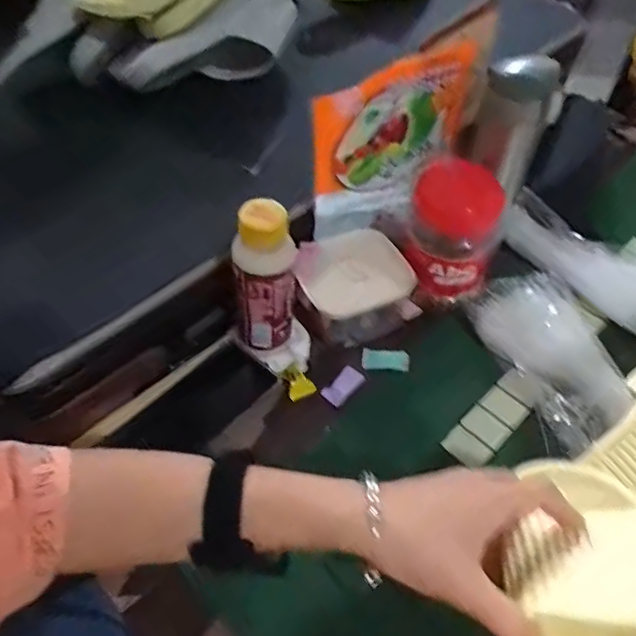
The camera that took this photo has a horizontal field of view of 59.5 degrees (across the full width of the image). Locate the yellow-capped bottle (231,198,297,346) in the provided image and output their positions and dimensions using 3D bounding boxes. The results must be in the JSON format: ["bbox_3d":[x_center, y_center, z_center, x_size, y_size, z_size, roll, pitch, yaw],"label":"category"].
[{"bbox_3d":[-0.049,-0.028,0.519,0.046,0.170,0.049,25,56,18],"label":"yellow-capped bottle"}]

